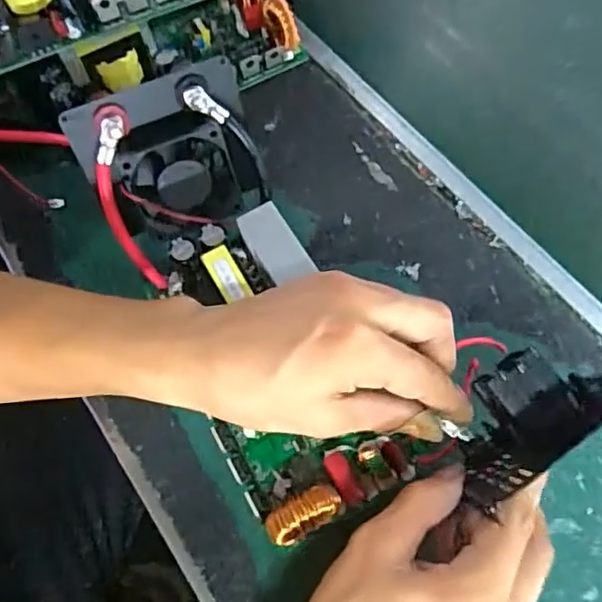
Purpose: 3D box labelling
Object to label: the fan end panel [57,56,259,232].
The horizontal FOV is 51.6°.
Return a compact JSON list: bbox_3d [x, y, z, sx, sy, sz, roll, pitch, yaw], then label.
[{"bbox_3d":[-0.073,-0.082,0.358,0.098,0.085,0.027,-23,24,-10],"label":"fan end panel"}]

